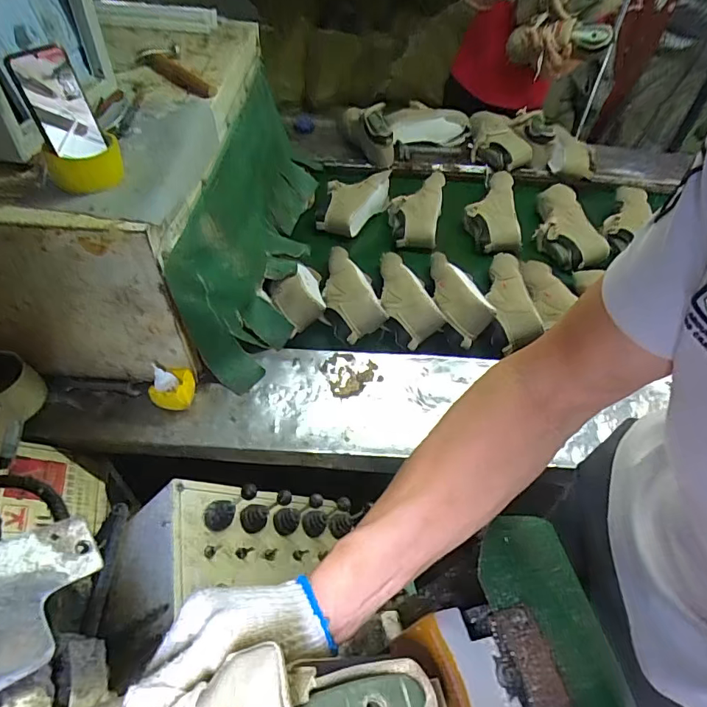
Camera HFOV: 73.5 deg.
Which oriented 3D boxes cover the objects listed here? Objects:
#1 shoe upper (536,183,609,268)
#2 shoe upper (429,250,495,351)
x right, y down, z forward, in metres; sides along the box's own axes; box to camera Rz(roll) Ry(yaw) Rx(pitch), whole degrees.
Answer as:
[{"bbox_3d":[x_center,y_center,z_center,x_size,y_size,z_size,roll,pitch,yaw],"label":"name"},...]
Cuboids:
[{"bbox_3d":[0.555,-0.342,1.259,0.167,0.059,0.276,-7,51,-10],"label":"shoe upper"},{"bbox_3d":[0.227,-0.138,1.066,0.108,0.059,0.270,-12,52,-14],"label":"shoe upper"}]

